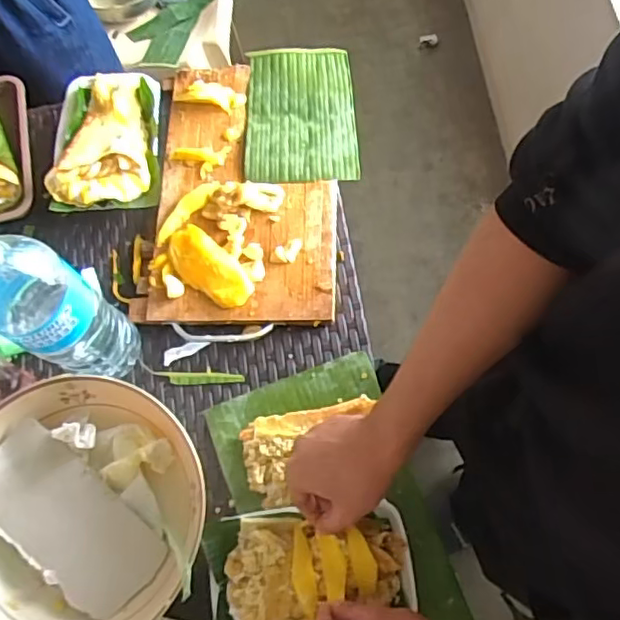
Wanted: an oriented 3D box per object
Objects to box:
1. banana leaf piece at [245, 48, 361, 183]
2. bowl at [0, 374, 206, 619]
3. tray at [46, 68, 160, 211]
[{"bbox_3d":[-0.011,-0.236,0.715,0.127,0.023,0.183,-3,70,3],"label":"banana leaf piece"},{"bbox_3d":[-0.218,0.189,0.561,0.234,0.058,0.232,-1,70,4],"label":"bowl"},{"bbox_3d":[-0.239,-0.203,0.710,0.117,0.030,0.182,-5,70,2],"label":"tray"}]

